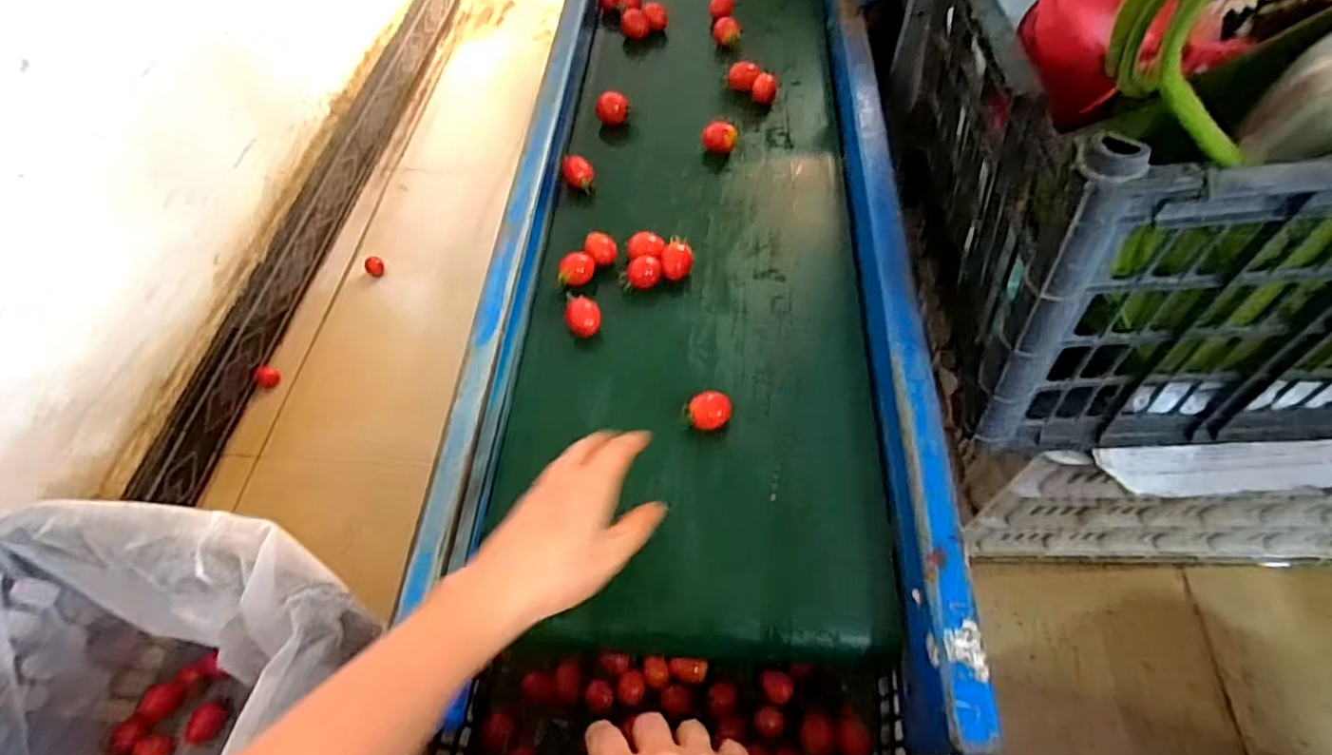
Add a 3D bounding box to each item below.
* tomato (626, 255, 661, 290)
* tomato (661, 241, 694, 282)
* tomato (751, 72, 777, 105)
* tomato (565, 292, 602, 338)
[{"bbox_3d":[-0.021,-0.097,0.617,0.031,0.028,0.029,-1,57,2],"label":"tomato"},{"bbox_3d":[0.011,-0.110,0.622,0.028,0.022,0.038,8,58,7],"label":"tomato"},{"bbox_3d":[0.115,-0.335,0.751,0.028,0.029,0.028,7,58,7],"label":"tomato"},{"bbox_3d":[-0.075,-0.052,0.593,0.031,0.034,0.038,-7,57,-2],"label":"tomato"}]

